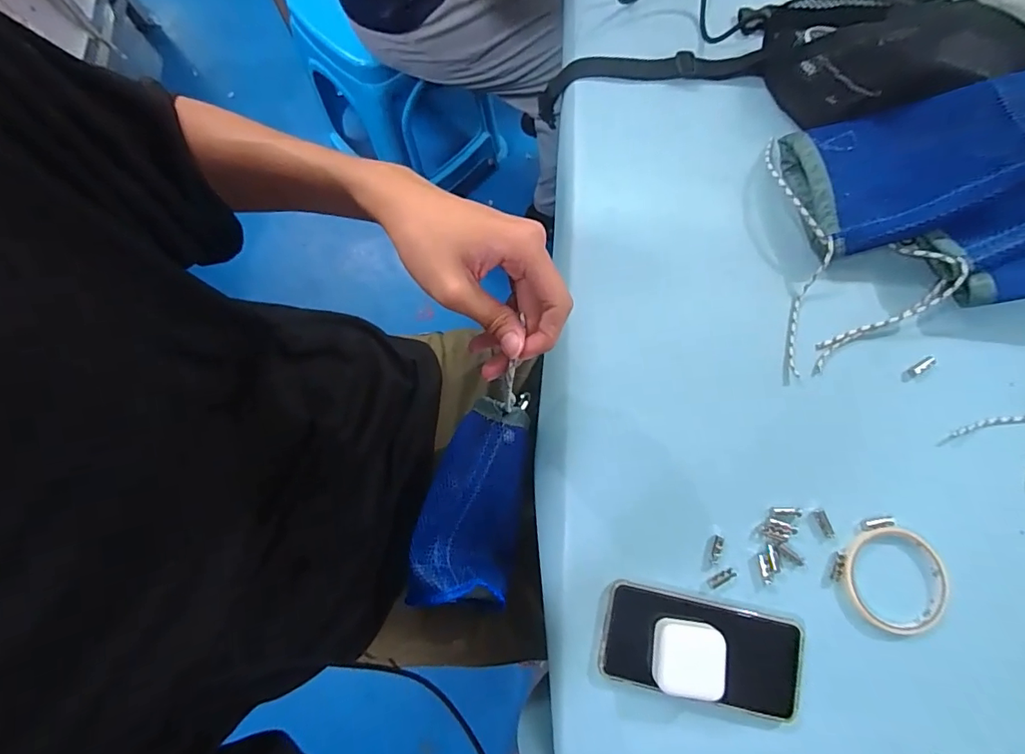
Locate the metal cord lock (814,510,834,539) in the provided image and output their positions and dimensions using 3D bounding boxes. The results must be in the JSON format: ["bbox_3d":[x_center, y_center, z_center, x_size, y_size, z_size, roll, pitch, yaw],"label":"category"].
[{"bbox_3d":[0.280,0.132,0.432,0.010,0.004,0.026,-25,80,-4],"label":"metal cord lock"}]

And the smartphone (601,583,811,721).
[{"bbox_3d":[0.160,0.230,0.408,0.167,0.010,0.079,12,79,3],"label":"smartphone"}]

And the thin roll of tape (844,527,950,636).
[{"bbox_3d":[0.334,0.176,0.421,0.085,0.008,0.085,0,79,0],"label":"thin roll of tape"}]

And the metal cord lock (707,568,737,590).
[{"bbox_3d":[0.185,0.177,0.425,0.025,0.004,0.010,-27,80,-5],"label":"metal cord lock"}]

